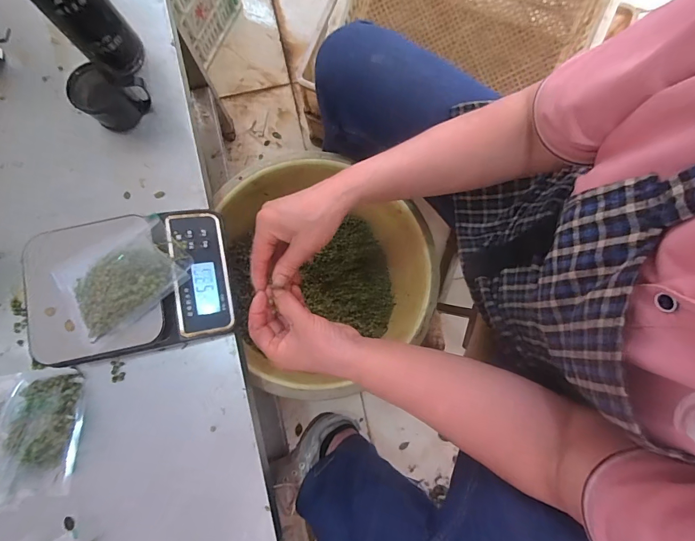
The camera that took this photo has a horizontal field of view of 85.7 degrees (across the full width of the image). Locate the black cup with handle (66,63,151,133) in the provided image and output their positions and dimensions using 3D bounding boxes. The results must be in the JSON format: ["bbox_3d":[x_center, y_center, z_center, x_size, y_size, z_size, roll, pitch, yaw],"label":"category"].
[{"bbox_3d":[-0.297,-0.218,0.471,0.068,0.052,0.071,0,80,0],"label":"black cup with handle"}]

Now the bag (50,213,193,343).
[{"bbox_3d":[-0.239,0.007,0.396,0.130,0.031,0.095,-33,81,-5],"label":"bag"}]

